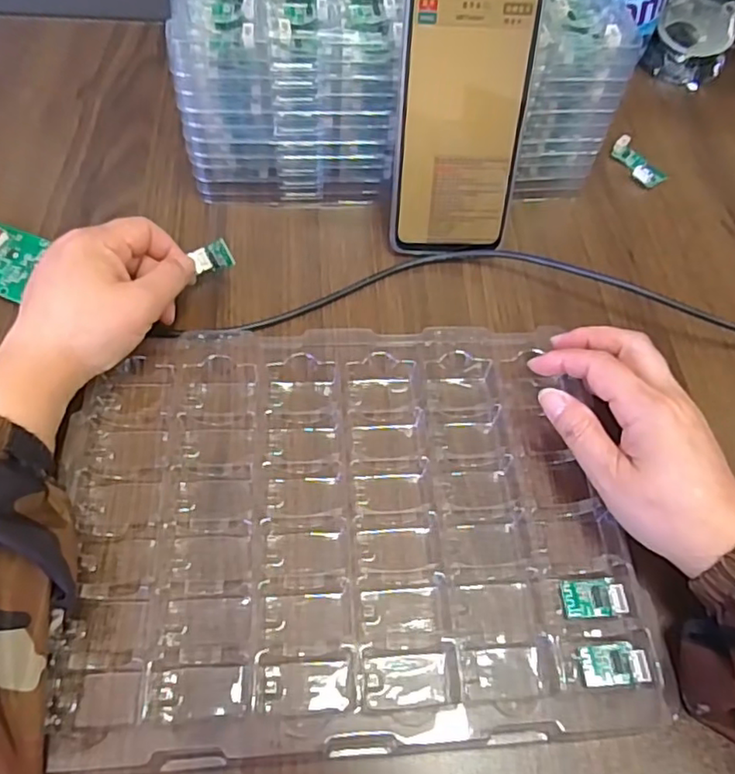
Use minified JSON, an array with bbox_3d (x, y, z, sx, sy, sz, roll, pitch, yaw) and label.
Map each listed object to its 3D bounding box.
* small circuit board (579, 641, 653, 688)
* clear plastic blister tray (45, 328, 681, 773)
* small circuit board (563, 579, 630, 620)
[{"bbox_3d":[0.113,0.127,0.283,0.028,0.004,0.018,-13,53,11],"label":"small circuit board"},{"bbox_3d":[-0.009,0.059,0.312,0.261,0.023,0.215,-3,60,-6],"label":"clear plastic blister tray"},{"bbox_3d":[0.110,0.102,0.299,0.029,0.004,0.018,-8,60,14],"label":"small circuit board"}]

